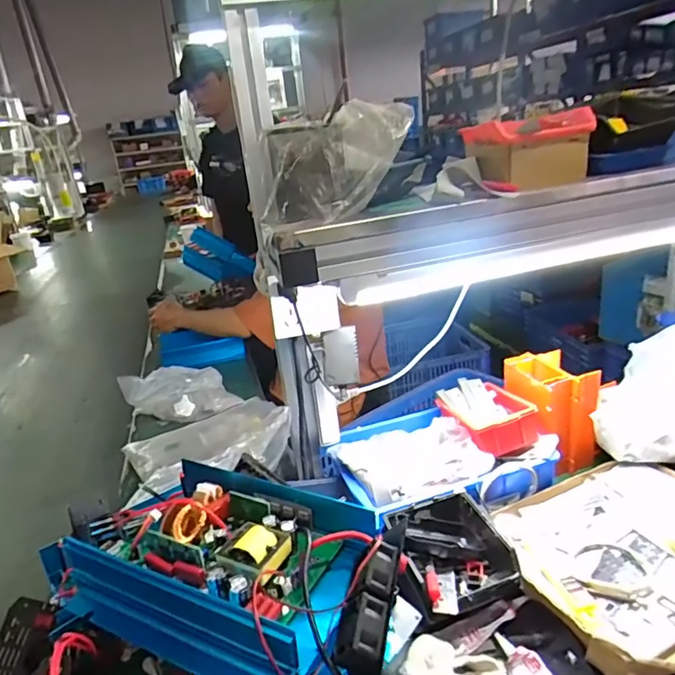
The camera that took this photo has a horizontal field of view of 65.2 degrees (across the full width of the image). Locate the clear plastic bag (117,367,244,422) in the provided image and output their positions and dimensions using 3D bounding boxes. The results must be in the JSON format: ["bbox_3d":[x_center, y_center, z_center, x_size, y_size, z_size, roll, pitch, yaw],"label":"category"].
[{"bbox_3d":[-0.350,0.129,1.184,0.241,0.123,0.101,-12,21,-13],"label":"clear plastic bag"}]

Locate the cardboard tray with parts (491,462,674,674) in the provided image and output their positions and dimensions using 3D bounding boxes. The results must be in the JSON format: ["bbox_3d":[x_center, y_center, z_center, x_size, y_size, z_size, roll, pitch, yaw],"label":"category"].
[{"bbox_3d":[0.362,0.256,0.646,0.310,0.038,0.257,-15,22,-21],"label":"cardboard tray with parts"}]

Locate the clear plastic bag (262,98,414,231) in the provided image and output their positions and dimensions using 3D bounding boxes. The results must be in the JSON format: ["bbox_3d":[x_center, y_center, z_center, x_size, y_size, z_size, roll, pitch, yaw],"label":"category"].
[{"bbox_3d":[-0.005,-0.180,0.563,0.165,0.108,0.062,-6,21,3],"label":"clear plastic bag"}]

